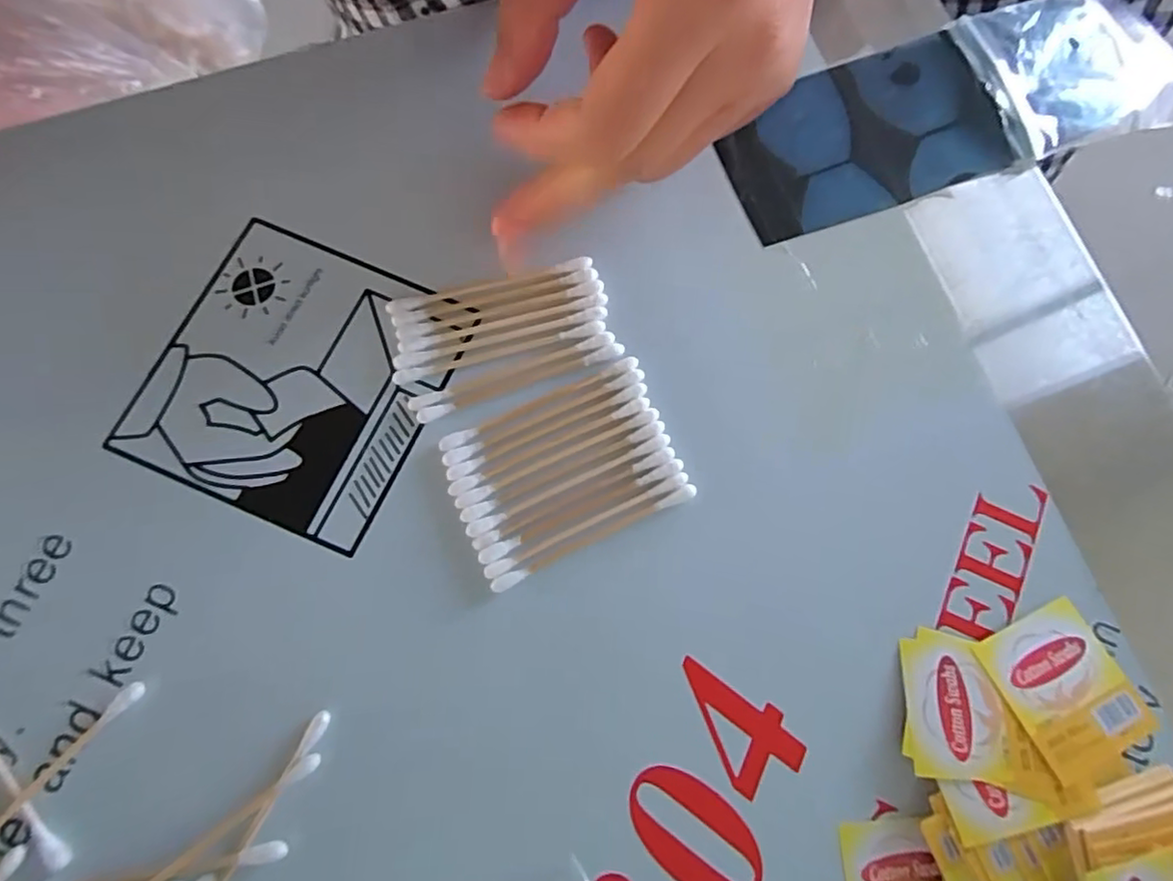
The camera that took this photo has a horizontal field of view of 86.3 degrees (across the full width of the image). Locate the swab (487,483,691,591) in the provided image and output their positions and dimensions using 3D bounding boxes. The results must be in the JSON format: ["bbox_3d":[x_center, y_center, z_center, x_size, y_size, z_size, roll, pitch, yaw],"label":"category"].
[{"bbox_3d":[0.003,0.030,0.197,0.071,0.004,0.004,-25,79,-7],"label":"swab"}]

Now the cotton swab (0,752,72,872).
[{"bbox_3d":[-0.169,0.092,0.178,0.008,0.004,0.070,-41,81,-10],"label":"cotton swab"}]

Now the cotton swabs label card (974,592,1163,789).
[{"bbox_3d":[0.147,0.075,0.193,0.037,0.008,0.041,-24,79,-7],"label":"cotton swabs label card"}]

